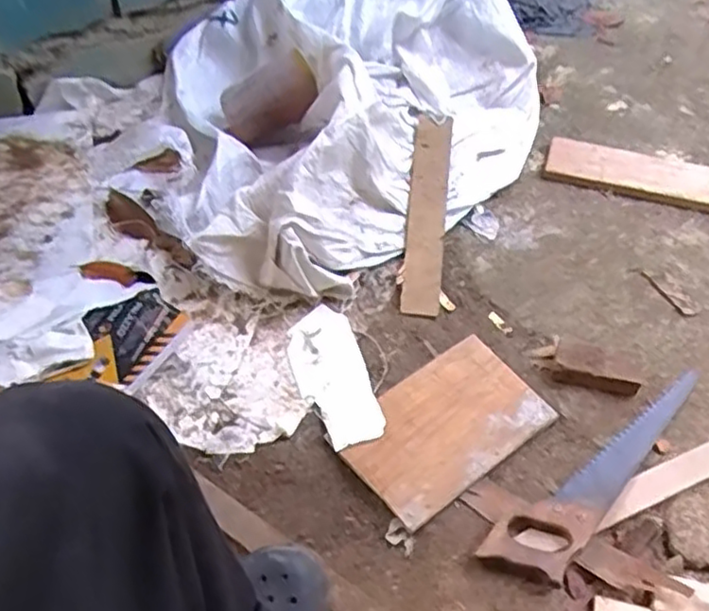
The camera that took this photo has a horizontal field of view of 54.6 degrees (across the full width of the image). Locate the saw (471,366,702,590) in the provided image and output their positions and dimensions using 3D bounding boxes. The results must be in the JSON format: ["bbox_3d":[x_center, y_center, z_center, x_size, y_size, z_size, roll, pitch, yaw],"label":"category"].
[{"bbox_3d":[0.327,0.207,0.877,0.411,0.027,0.083,-34,57,-24],"label":"saw"}]

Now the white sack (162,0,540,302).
[{"bbox_3d":[-0.055,-0.407,1.283,0.779,0.220,0.690,-35,57,-24],"label":"white sack"}]

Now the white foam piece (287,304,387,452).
[{"bbox_3d":[-0.031,0.099,0.987,0.100,0.008,0.231,-16,52,-12],"label":"white foam piece"}]

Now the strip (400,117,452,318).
[{"bbox_3d":[0.125,-0.164,1.179,0.064,0.011,0.430,9,58,-2],"label":"strip"}]

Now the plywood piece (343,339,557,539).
[{"bbox_3d":[0.121,0.162,0.936,0.263,0.017,0.173,-31,56,-22],"label":"plywood piece"}]

